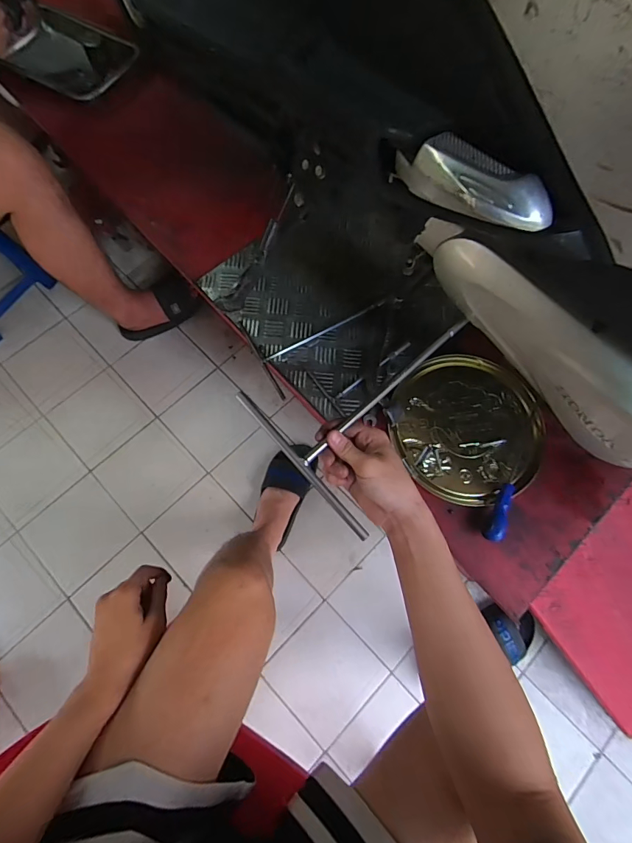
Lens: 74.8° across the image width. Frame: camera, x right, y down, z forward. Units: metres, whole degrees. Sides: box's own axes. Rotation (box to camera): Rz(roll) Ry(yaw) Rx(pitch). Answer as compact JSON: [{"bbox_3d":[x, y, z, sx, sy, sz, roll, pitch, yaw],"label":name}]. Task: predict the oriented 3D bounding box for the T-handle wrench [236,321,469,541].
[{"bbox_3d":[0.087,-0.031,0.467,0.278,0.052,0.191,-38,77,-12],"label":"T-handle wrench"}]

